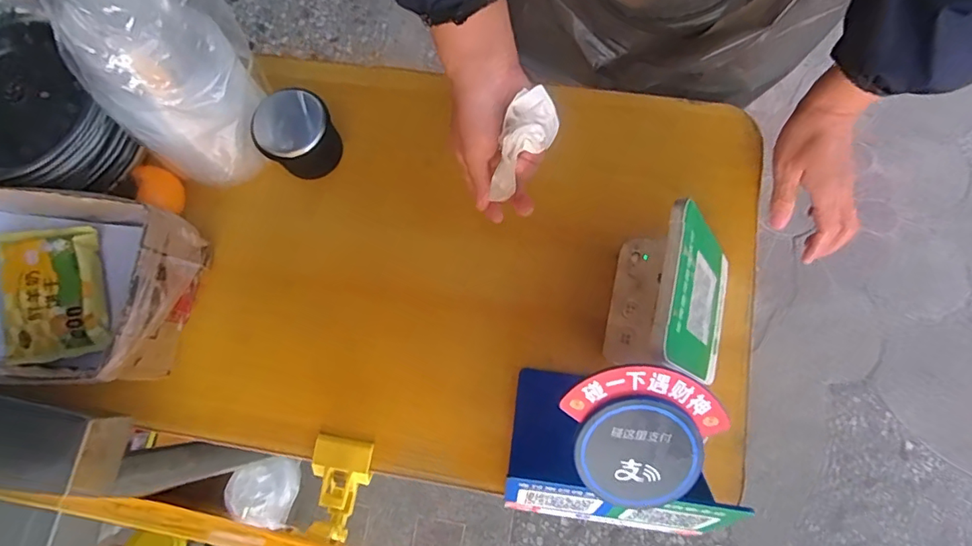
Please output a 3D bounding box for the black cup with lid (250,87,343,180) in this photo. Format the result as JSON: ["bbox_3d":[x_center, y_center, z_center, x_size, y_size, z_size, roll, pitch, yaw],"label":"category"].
[{"bbox_3d":[-0.182,-0.133,0.503,0.070,0.064,0.070,-1,77,4],"label":"black cup with lid"}]

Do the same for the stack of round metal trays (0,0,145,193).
[{"bbox_3d":[-0.443,-0.155,0.482,0.165,0.072,0.188,-32,79,-5],"label":"stack of round metal trays"}]

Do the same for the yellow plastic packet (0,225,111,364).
[{"bbox_3d":[-0.391,0.017,0.464,0.086,0.023,0.113,-10,77,2],"label":"yellow plastic packet"}]

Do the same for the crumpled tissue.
[{"bbox_3d":[0.028,-0.099,0.402,0.034,0.037,0.083,27,100,7],"label":"crumpled tissue"}]

